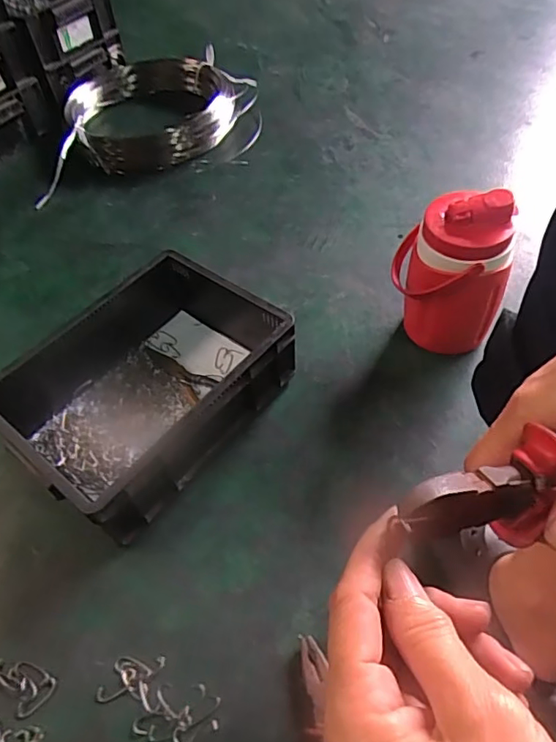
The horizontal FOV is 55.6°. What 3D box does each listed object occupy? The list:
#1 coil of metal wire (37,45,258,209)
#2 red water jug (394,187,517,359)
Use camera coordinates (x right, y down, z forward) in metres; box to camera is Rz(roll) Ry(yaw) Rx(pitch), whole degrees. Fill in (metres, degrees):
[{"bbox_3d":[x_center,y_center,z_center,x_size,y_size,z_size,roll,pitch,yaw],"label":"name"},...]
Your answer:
[{"bbox_3d":[-0.283,-0.577,1.184,0.472,0.093,0.411,-10,52,-4],"label":"coil of metal wire"},{"bbox_3d":[0.226,-0.125,0.713,0.129,0.232,0.135,-3,52,2],"label":"red water jug"}]

